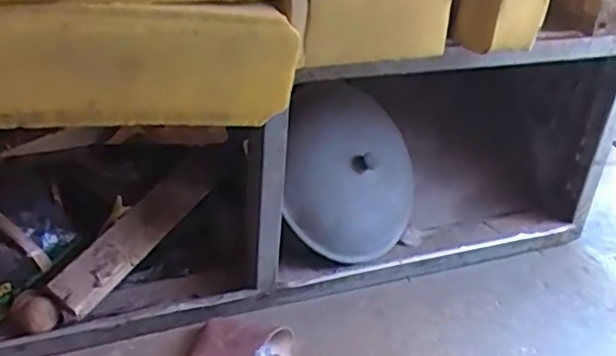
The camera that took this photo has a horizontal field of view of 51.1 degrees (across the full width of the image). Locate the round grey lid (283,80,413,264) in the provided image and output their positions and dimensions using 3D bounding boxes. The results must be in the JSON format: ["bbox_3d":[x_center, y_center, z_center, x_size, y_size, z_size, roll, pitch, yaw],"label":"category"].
[{"bbox_3d":[0.058,-0.010,1.009,0.266,0.280,0.073,-5,1,-40],"label":"round grey lid"}]

